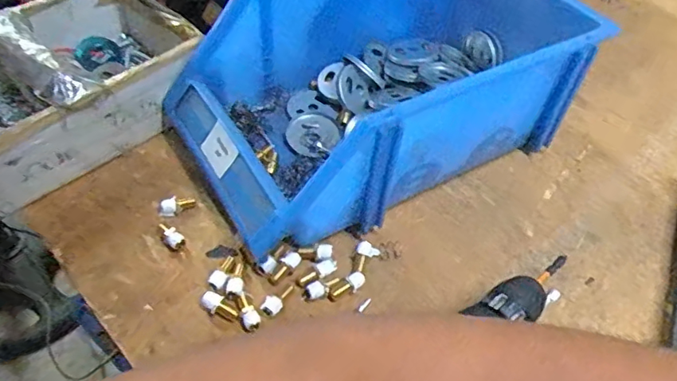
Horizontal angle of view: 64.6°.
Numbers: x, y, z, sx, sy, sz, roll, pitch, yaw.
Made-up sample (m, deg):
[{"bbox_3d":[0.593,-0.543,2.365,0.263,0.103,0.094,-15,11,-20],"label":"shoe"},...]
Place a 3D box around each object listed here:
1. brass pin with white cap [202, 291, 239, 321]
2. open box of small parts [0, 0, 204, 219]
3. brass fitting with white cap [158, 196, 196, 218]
[{"bbox_3d":[-0.087,0.085,0.387,0.028,0.012,0.012,35,53,0],"label":"brass pin with white cap"},{"bbox_3d":[-0.243,-0.100,0.470,0.152,0.087,0.222,37,56,23],"label":"open box of small parts"},{"bbox_3d":[-0.133,0.012,0.441,0.030,0.013,0.010,-16,54,-18],"label":"brass fitting with white cap"}]

